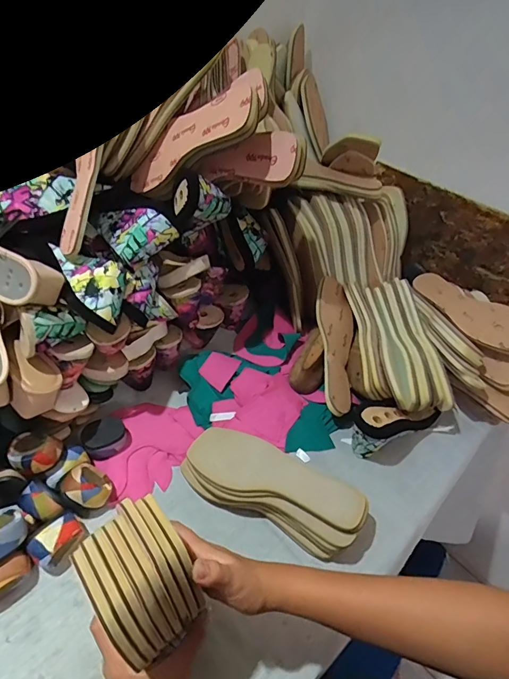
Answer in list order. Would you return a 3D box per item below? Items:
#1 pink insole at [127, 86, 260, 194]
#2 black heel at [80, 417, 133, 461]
[{"bbox_3d":[-0.091,-0.261,0.544,0.018,0.234,0.068,-3,81,-52],"label":"pink insole"},{"bbox_3d":[-0.223,0.147,0.616,0.064,0.031,0.052,-22,51,-25],"label":"black heel"}]

